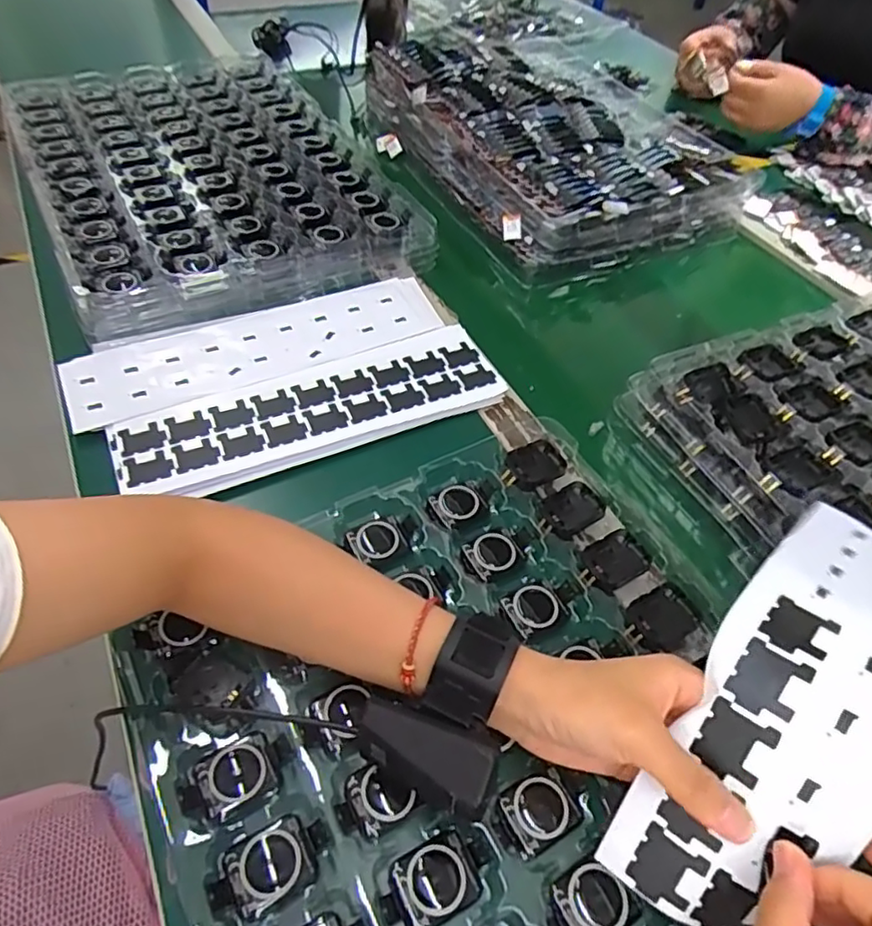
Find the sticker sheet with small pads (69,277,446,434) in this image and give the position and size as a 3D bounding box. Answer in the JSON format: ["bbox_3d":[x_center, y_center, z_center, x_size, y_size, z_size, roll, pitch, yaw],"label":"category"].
[{"bbox_3d":[-0.146,-0.104,0.536,0.314,0.004,0.092,-21,55,-21],"label":"sticker sheet with small pads"}]

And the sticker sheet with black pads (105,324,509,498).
[{"bbox_3d":[-0.090,-0.043,0.488,0.298,0.007,0.089,-20,55,-20],"label":"sticker sheet with black pads"}]

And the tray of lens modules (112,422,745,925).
[{"bbox_3d":[0.058,0.205,0.298,0.342,0.028,0.486,-22,55,-22],"label":"tray of lens modules"}]

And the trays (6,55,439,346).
[{"bbox_3d":[-0.244,-0.313,0.664,0.331,0.054,0.438,-22,55,-21],"label":"trays"}]

